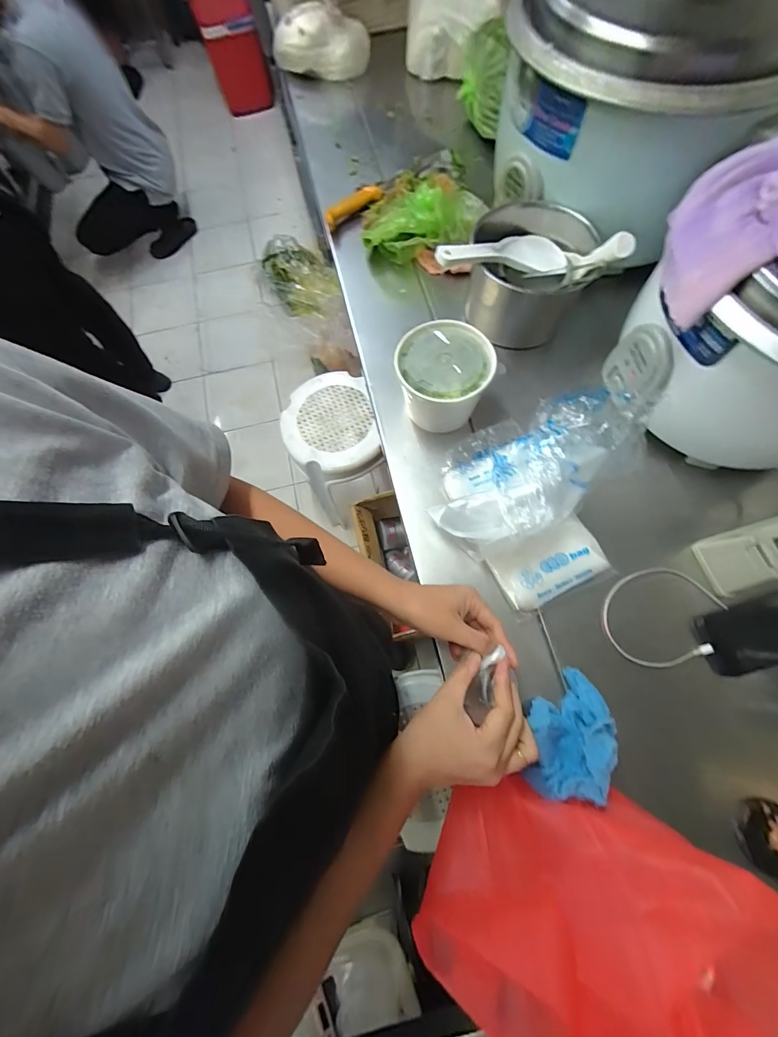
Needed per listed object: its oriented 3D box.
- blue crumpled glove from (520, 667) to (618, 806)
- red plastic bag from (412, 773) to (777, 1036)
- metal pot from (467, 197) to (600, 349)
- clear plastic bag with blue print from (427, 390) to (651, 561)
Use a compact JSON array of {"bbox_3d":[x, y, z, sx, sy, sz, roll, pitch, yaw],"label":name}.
[{"bbox_3d":[0.206,0.244,0.441,0.084,0.053,0.130,17,73,8],"label":"blue crumpled glove"},{"bbox_3d":[0.174,0.322,0.287,0.288,0.124,0.181,5,72,4],"label":"red plastic bag"},{"bbox_3d":[0.221,-0.394,0.638,0.167,0.121,0.180,3,72,4],"label":"metal pot"},{"bbox_3d":[0.202,-0.083,0.529,0.318,0.087,0.176,-28,73,-7],"label":"clear plastic bag with blue print"}]

